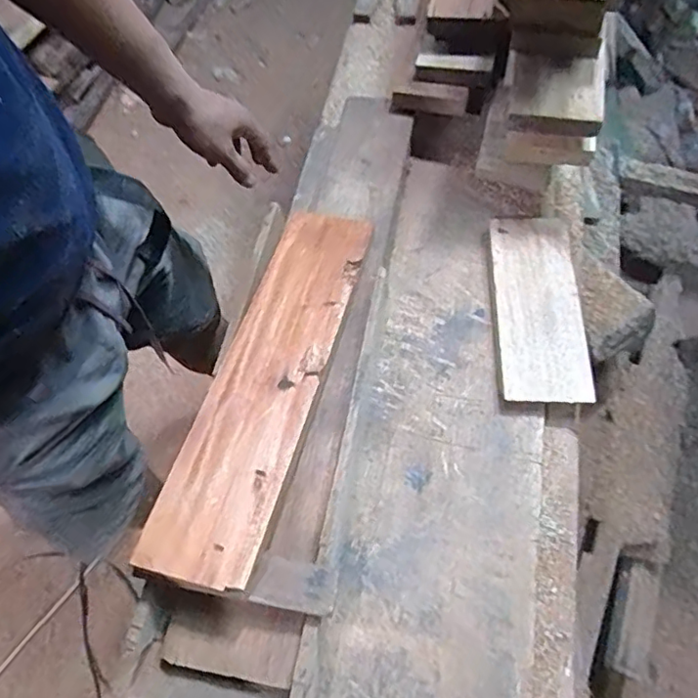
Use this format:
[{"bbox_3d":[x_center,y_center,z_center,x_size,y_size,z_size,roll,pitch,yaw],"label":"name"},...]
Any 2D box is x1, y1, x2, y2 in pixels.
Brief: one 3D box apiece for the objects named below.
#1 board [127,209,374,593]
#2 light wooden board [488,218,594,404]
[{"bbox_3d":[-0.083,0.016,0.625,0.111,0.019,0.445,11,55,12],"label":"board"},{"bbox_3d":[0.239,-0.056,0.753,0.106,0.028,0.267,1,65,3],"label":"light wooden board"}]

